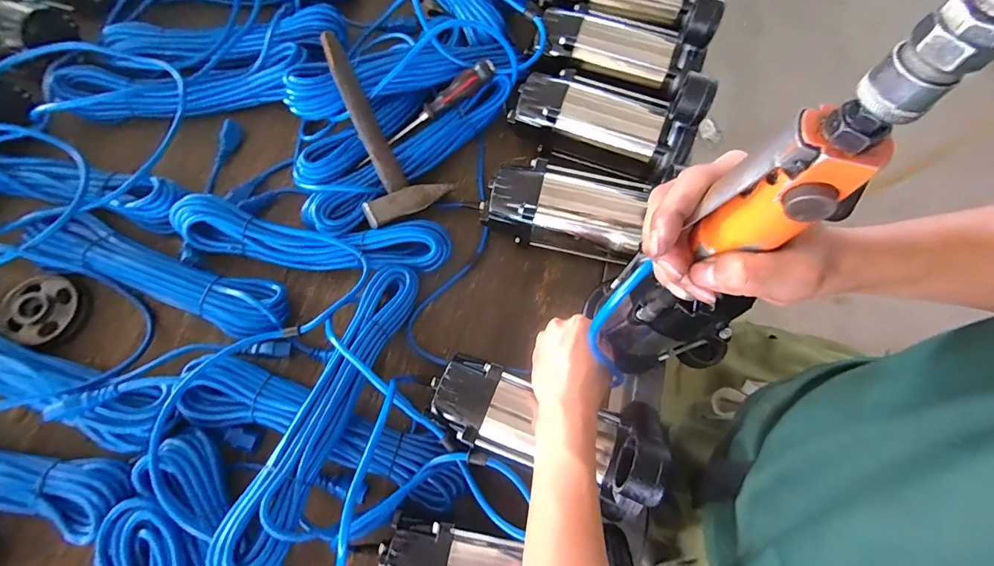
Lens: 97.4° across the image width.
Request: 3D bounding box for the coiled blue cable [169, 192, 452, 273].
[{"bbox_3d":[-0.239,-0.057,0.560,0.345,0.036,0.074,8,72,1],"label":"coiled blue cable"}]

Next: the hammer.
[{"bbox_3d":[-0.159,-0.199,0.564,0.112,0.028,0.234,-27,97,-10],"label":"hammer"}]

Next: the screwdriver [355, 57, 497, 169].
[{"bbox_3d":[-0.099,-0.234,0.603,0.223,0.025,0.024,-36,76,4],"label":"screwdriver"}]

